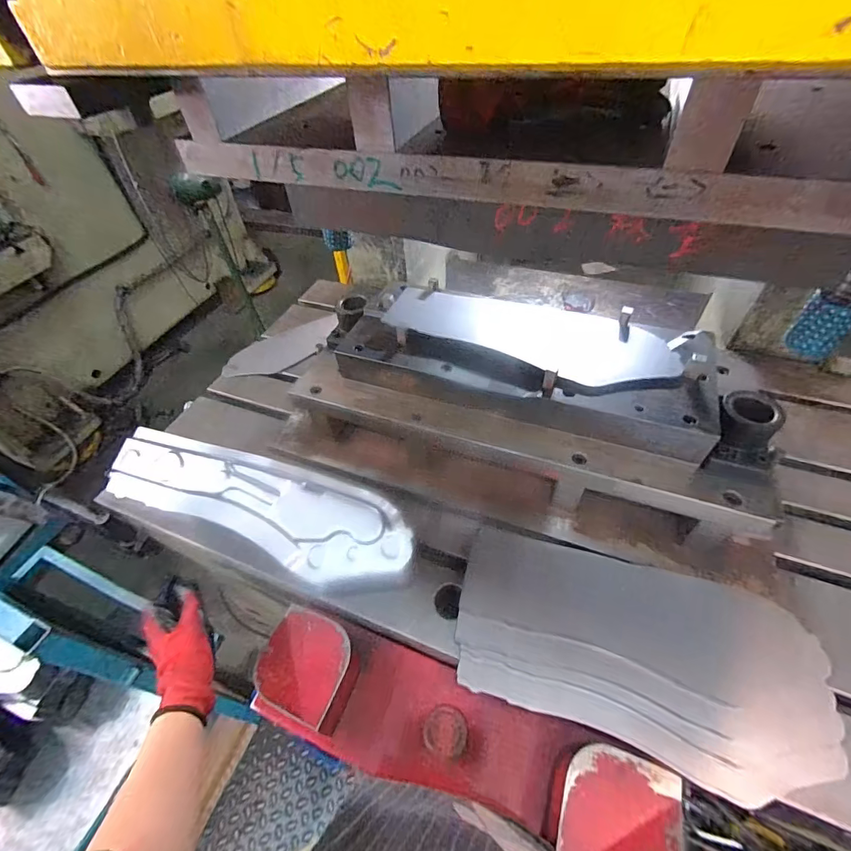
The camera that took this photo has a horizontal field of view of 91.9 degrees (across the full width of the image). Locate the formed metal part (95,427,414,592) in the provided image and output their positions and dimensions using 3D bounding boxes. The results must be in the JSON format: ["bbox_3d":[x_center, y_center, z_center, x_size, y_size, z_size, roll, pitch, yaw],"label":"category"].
[{"bbox_3d":[-0.235,0.116,0.607,0.451,0.071,0.134,19,74,9],"label":"formed metal part"}]

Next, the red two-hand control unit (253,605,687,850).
[{"bbox_3d":[0.028,0.398,0.539,0.512,0.105,0.144,13,51,18],"label":"red two-hand control unit"}]

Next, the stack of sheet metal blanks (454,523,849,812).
[{"bbox_3d":[0.271,0.296,0.561,0.444,0.062,0.228,13,51,17],"label":"stack of sheet metal blanks"}]

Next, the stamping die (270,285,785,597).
[{"bbox_3d":[0.146,-0.026,0.700,0.816,0.244,0.292,13,51,17],"label":"stamping die"}]

